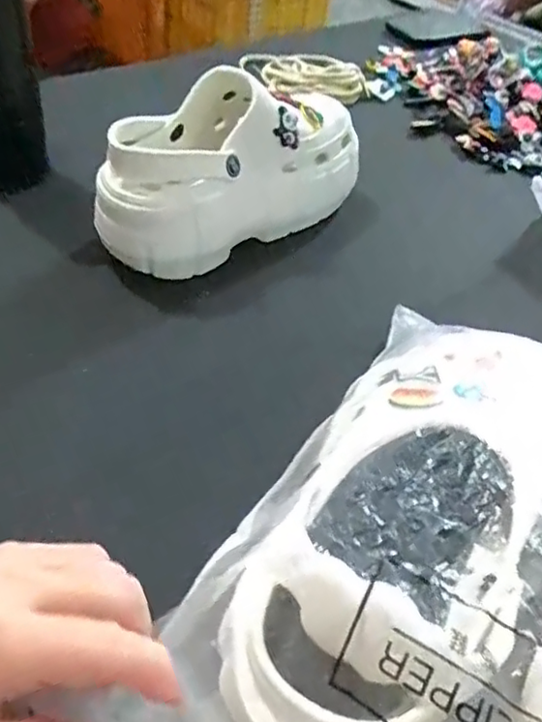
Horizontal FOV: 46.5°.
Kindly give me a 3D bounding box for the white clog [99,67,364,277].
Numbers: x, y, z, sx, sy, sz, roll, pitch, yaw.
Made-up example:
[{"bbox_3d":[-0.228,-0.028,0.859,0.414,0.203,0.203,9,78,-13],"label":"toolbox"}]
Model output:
[{"bbox_3d":[-0.035,-0.154,0.507,0.240,0.112,0.096,-30,57,-30],"label":"white clog"}]

